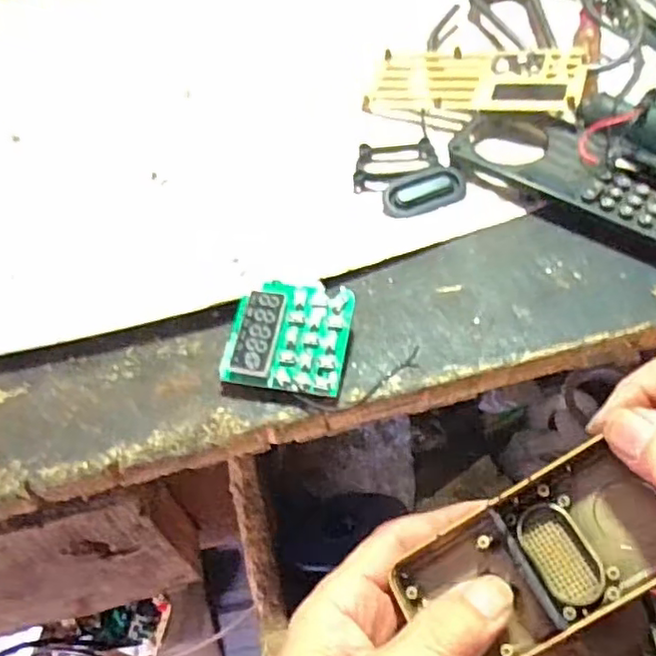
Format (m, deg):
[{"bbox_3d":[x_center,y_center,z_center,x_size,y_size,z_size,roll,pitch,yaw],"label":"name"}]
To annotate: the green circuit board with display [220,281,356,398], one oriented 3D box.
[{"bbox_3d":[-0.014,0.004,0.250,0.045,0.015,0.042,6,54,9],"label":"green circuit board with display"}]

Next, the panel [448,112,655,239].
[{"bbox_3d":[0.109,-0.072,0.293,0.112,0.015,0.047,30,61,24],"label":"panel"}]

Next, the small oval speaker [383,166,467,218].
[{"bbox_3d":[0.043,-0.062,0.295,0.038,0.006,0.021,-16,54,-8],"label":"small oval speaker"}]

